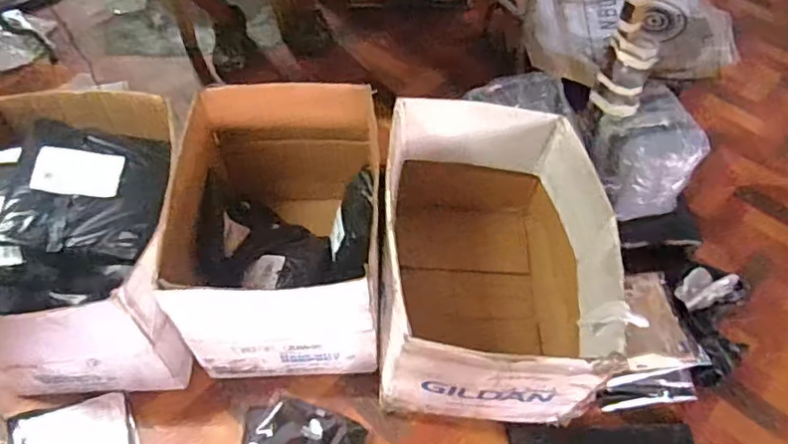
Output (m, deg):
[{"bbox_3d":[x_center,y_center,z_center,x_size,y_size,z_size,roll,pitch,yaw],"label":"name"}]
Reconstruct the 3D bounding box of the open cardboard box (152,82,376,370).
[{"bbox_3d":[-0.261,-0.029,1.405,0.410,0.361,0.673,-2,55,-3],"label":"open cardboard box"}]

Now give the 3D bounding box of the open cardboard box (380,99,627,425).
[{"bbox_3d":[0.221,0.086,1.374,0.469,0.408,0.661,2,55,0],"label":"open cardboard box"}]

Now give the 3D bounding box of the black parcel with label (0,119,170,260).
[{"bbox_3d":[-0.597,-0.080,1.153,0.274,0.094,0.293,1,55,-1],"label":"black parcel with label"}]

